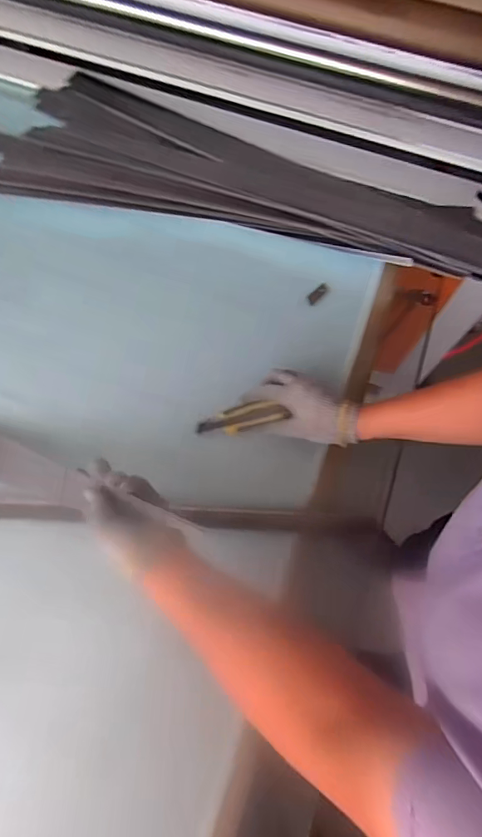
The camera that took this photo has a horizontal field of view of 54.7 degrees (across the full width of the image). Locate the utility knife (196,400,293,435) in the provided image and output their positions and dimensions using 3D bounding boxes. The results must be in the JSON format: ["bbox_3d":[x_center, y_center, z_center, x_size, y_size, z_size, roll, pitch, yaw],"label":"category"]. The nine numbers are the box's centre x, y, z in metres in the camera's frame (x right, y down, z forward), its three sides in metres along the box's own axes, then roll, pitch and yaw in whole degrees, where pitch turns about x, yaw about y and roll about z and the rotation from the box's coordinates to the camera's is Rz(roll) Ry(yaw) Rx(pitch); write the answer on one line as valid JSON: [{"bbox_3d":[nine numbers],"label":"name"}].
[{"bbox_3d":[-0.001,-0.001,0.633,0.118,0.009,0.037,-12,68,2],"label":"utility knife"}]

